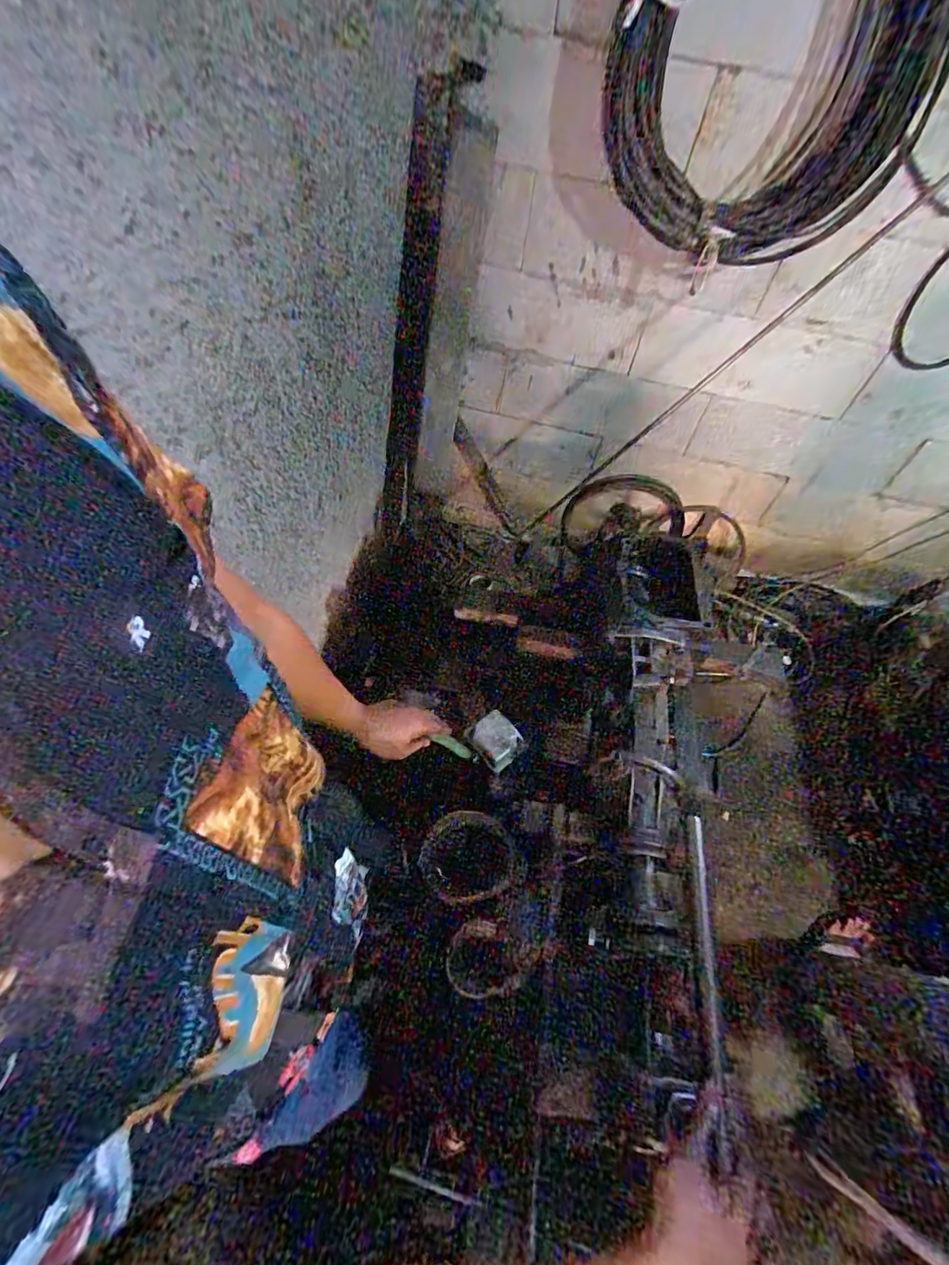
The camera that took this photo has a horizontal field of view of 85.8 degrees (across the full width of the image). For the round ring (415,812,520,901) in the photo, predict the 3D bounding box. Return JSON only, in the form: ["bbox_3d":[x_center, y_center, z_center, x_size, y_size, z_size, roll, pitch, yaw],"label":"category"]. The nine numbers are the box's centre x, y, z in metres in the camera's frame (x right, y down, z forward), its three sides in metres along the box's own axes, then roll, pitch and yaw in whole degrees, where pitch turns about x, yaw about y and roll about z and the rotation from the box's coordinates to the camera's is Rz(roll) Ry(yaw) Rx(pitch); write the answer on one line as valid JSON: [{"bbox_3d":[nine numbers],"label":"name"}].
[{"bbox_3d":[-0.010,0.310,0.708,0.134,0.004,0.116,4,60,10],"label":"round ring"}]

